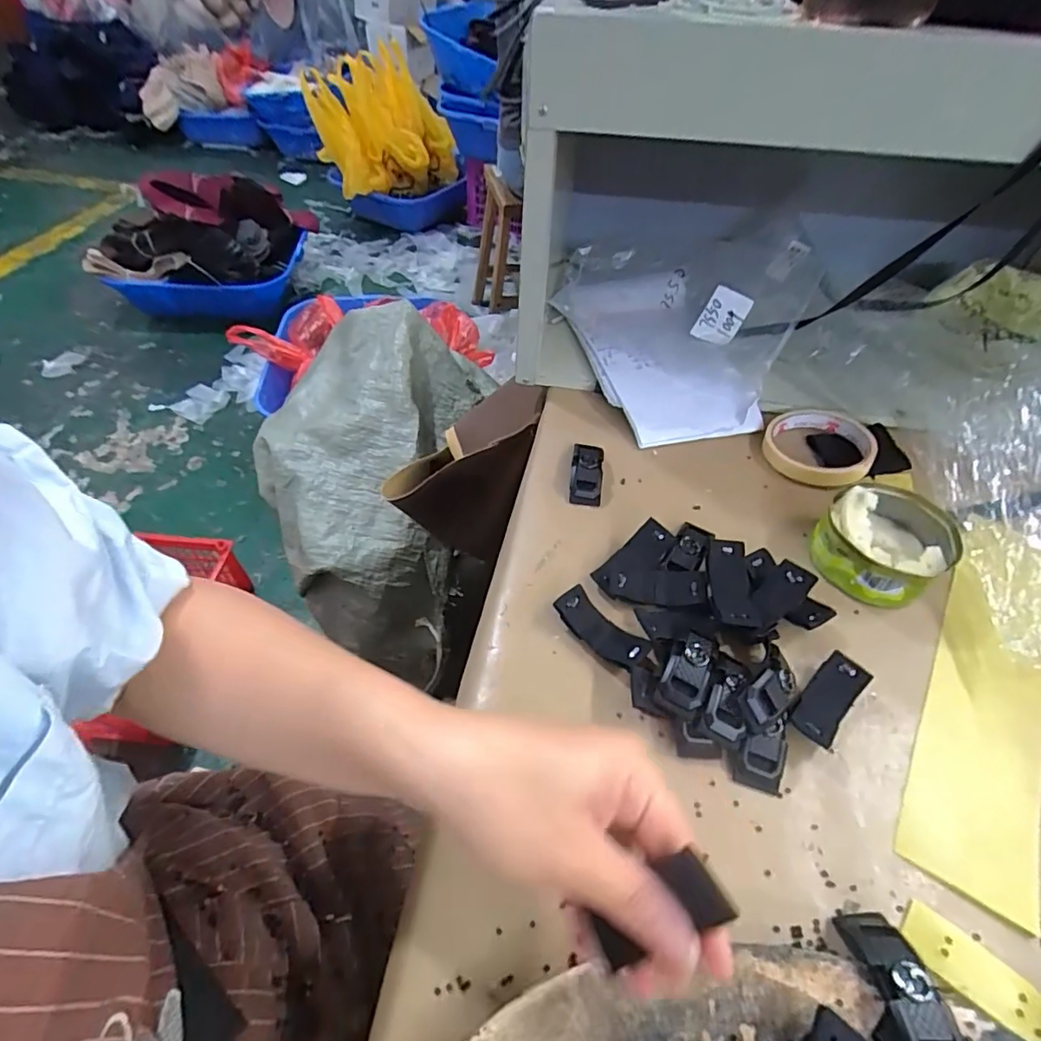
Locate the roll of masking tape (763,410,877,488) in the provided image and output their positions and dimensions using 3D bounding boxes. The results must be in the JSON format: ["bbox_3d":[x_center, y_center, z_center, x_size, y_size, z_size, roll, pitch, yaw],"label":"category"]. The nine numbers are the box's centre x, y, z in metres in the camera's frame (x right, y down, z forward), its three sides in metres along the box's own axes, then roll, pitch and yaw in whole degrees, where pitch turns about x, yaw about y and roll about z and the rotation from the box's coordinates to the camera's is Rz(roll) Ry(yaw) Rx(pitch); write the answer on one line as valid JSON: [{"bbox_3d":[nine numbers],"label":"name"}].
[{"bbox_3d":[0.261,-0.066,0.480,0.086,0.020,0.090,20,52,28],"label":"roll of masking tape"}]

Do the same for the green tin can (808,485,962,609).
[{"bbox_3d":[0.264,0.013,0.399,0.078,0.042,0.094,37,57,25],"label":"green tin can"}]

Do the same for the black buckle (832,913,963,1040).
[{"bbox_3d":[0.163,0.204,0.239,0.029,0.018,0.063,5,27,-2],"label":"black buckle"}]

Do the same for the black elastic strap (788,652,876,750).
[{"bbox_3d":[0.187,0.110,0.335,0.064,0.016,0.024,-35,60,-28],"label":"black elastic strap"}]

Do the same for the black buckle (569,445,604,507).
[{"bbox_3d":[0.055,-0.040,0.452,0.026,0.016,0.062,7,49,3],"label":"black buckle"}]

